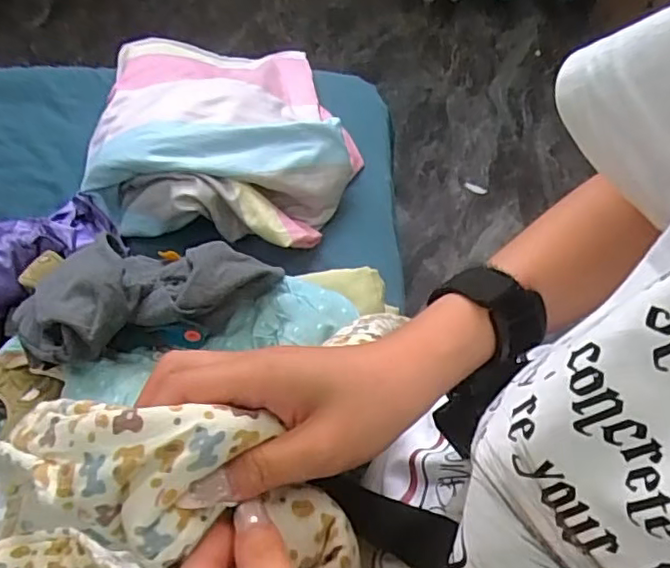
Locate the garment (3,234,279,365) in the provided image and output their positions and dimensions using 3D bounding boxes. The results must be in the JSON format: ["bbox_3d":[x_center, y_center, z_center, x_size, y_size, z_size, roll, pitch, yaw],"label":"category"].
[{"bbox_3d":[-0.220,0.010,0.683,0.296,0.098,0.129,-14,62,-11],"label":"garment"}]

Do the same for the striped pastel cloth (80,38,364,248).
[{"bbox_3d":[-0.162,-0.255,0.946,0.375,0.121,0.382,4,60,-1],"label":"striped pastel cloth"}]

